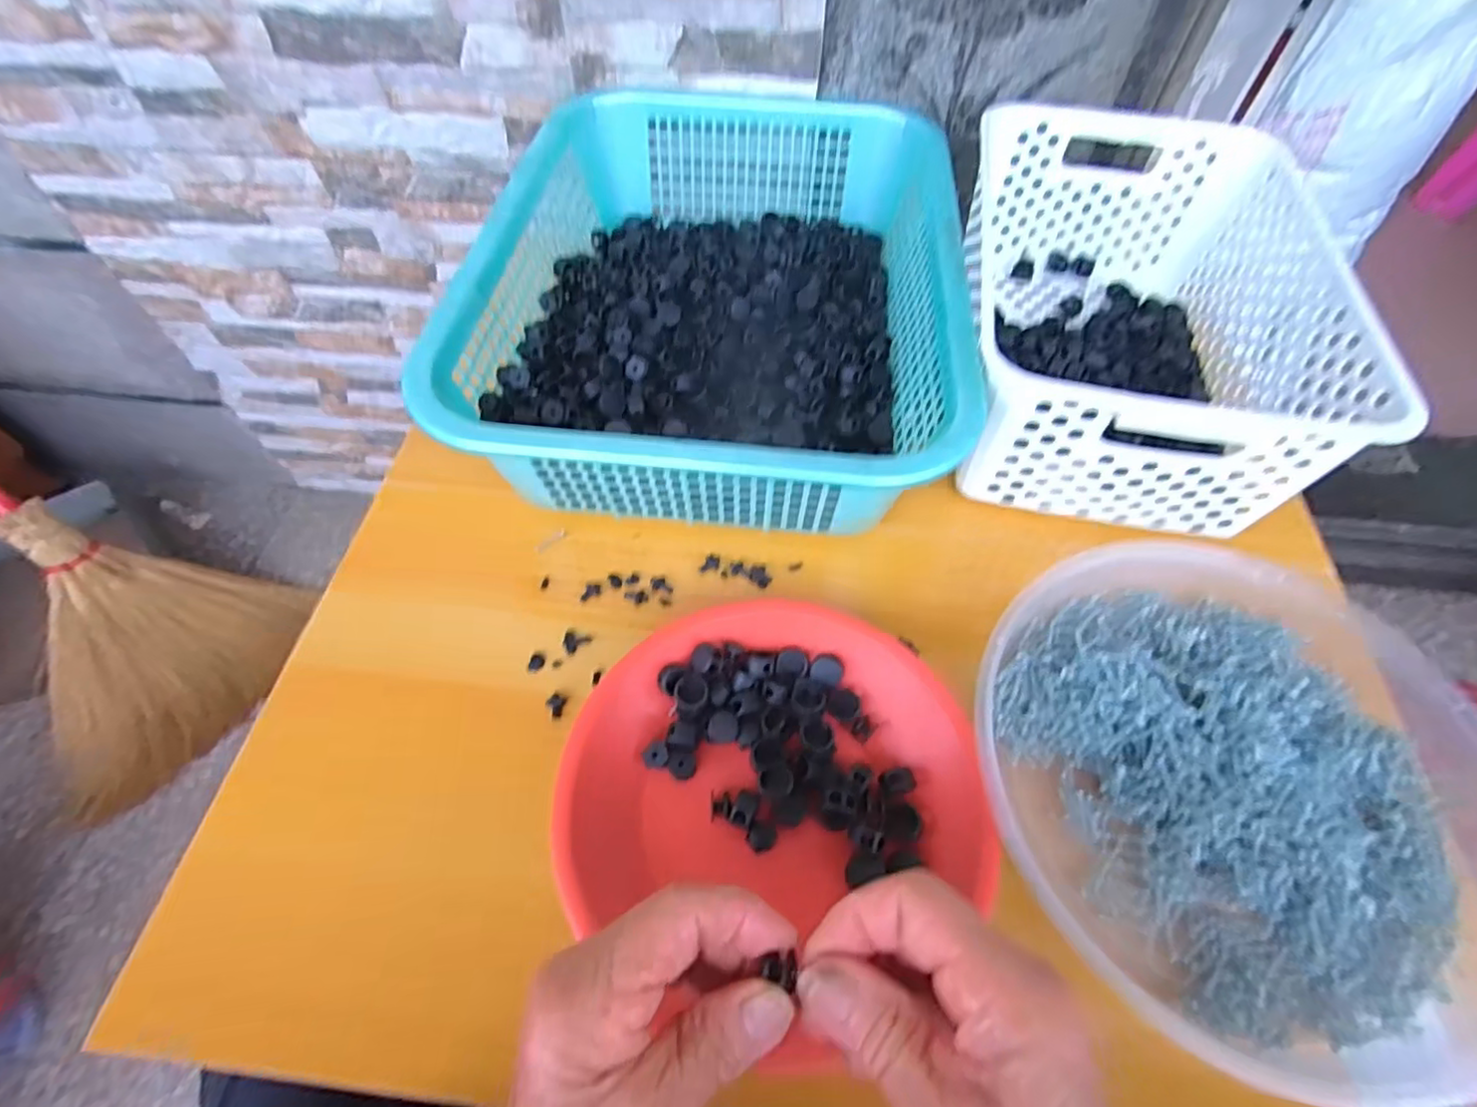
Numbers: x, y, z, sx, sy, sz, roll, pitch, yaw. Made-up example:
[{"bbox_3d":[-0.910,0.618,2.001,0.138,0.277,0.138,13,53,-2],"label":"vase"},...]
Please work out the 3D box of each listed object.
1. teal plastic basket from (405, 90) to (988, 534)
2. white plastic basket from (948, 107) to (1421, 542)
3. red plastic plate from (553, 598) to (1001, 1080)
[{"bbox_3d":[-0.011,-0.180,0.441,0.290,0.083,0.380,5,57,2],"label":"teal plastic basket"},{"bbox_3d":[0.257,-0.164,0.438,0.203,0.108,0.302,9,57,5],"label":"white plastic basket"},{"bbox_3d":[0.017,0.113,0.302,0.188,0.023,0.189,0,57,0],"label":"red plastic plate"}]

